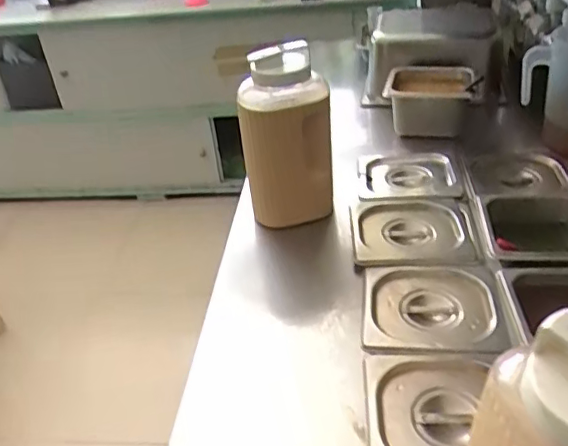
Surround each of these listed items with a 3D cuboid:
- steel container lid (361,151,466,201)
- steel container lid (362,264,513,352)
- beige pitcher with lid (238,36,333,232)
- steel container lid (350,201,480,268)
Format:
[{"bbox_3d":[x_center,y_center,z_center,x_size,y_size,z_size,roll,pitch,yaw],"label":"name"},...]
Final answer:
[{"bbox_3d":[0.220,-0.091,1.011,0.170,0.031,0.192,-7,33,9],"label":"steel container lid"},{"bbox_3d":[0.190,0.103,0.724,0.168,0.023,0.159,-1,35,9],"label":"steel container lid"},{"bbox_3d":[-0.001,-0.132,0.868,0.140,0.283,0.108,-13,37,-11],"label":"beige pitcher with lid"},{"bbox_3d":[0.190,0.013,0.856,0.169,0.018,0.158,-5,35,3],"label":"steel container lid"}]

